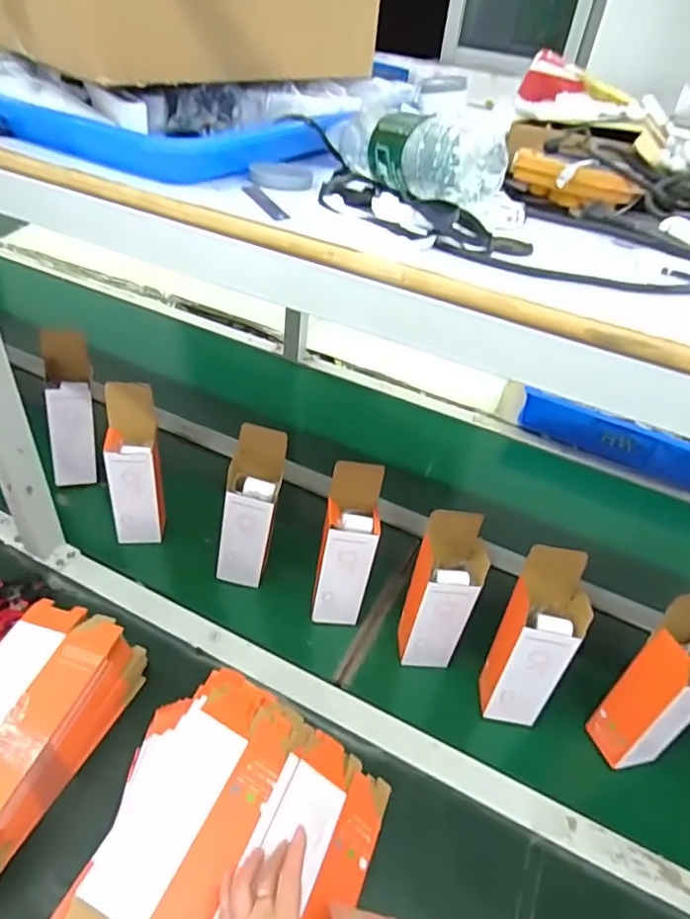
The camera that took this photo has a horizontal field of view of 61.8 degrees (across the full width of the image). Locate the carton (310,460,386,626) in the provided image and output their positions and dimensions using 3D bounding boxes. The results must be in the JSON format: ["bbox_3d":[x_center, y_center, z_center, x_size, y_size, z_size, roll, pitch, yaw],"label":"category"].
[{"bbox_3d":[0.002,0.116,0.752,0.075,0.224,0.076,11,39,5],"label":"carton"}]

